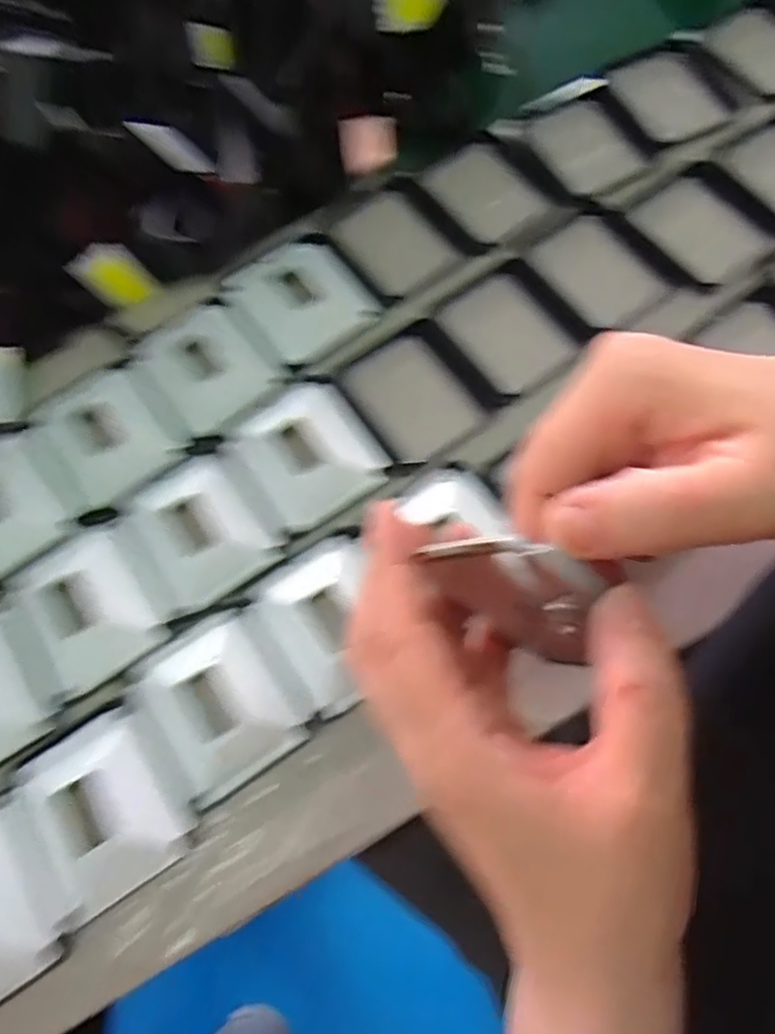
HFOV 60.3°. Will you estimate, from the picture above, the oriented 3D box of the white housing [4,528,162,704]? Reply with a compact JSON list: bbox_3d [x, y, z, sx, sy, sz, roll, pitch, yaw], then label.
[{"bbox_3d":[-0.157,0.046,0.336,0.065,0.015,0.073,-30,70,-9],"label":"white housing"}]

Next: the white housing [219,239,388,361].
[{"bbox_3d":[-0.052,-0.134,0.400,0.066,0.015,0.079,-37,71,-11],"label":"white housing"}]

